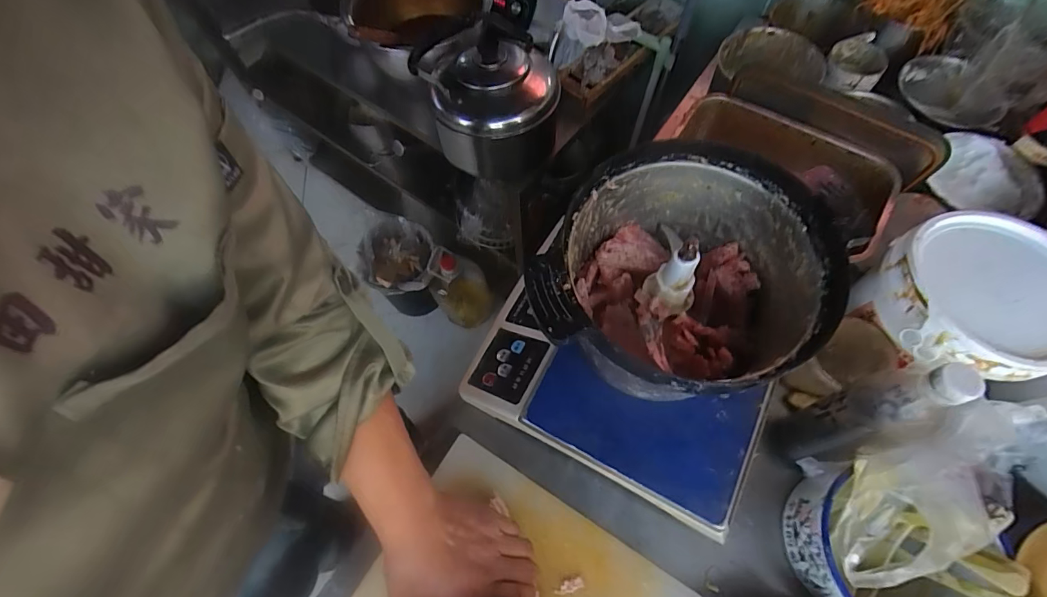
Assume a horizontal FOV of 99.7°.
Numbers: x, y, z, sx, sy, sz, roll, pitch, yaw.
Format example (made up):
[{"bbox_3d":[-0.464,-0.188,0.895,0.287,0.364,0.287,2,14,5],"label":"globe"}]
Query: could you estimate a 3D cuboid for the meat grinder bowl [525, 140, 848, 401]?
[{"bbox_3d":[0.144,-0.013,0.414,0.212,0.137,0.228,-1,65,2],"label":"meat grinder bowl"}]

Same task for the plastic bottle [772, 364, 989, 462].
[{"bbox_3d":[0.335,0.125,0.455,0.055,0.274,0.049,-21,66,-7],"label":"plastic bottle"}]

